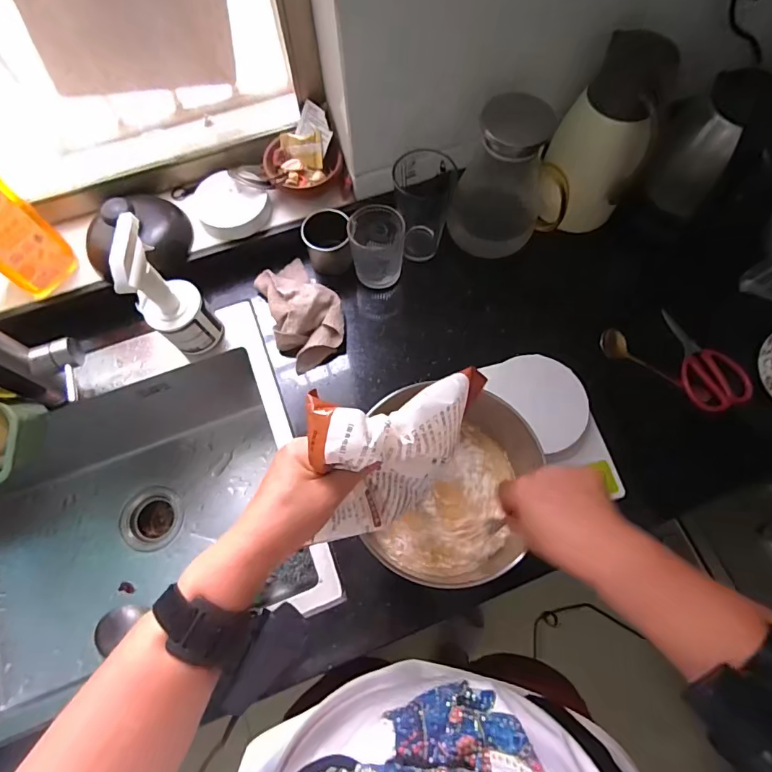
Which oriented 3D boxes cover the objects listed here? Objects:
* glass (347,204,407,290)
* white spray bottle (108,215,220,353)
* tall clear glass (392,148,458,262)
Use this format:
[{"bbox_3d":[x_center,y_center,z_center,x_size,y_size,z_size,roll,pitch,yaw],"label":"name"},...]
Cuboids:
[{"bbox_3d":[-0.012,-0.205,0.672,0.075,0.107,0.071,0,69,1],"label":"glass"},{"bbox_3d":[-0.283,-0.115,0.581,0.070,0.180,0.083,-40,73,-13],"label":"white spray bottle"},{"bbox_3d":[0.056,-0.264,0.669,0.079,0.137,0.079,-17,69,-6],"label":"tall clear glass"}]

